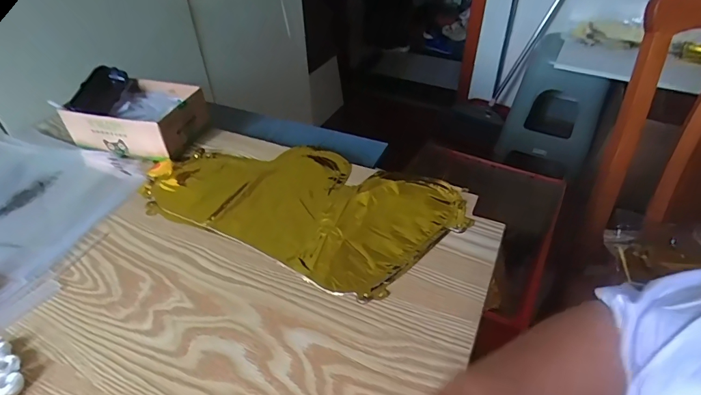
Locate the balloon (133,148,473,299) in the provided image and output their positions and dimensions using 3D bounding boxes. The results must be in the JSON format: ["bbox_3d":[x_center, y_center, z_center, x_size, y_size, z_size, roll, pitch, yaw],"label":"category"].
[{"bbox_3d":[-0.073,-0.005,0.546,0.414,0.011,0.222,18,45,21],"label":"balloon"}]

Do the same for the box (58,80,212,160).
[{"bbox_3d":[-0.340,-0.133,0.656,0.175,0.066,0.134,9,42,12],"label":"box"}]

